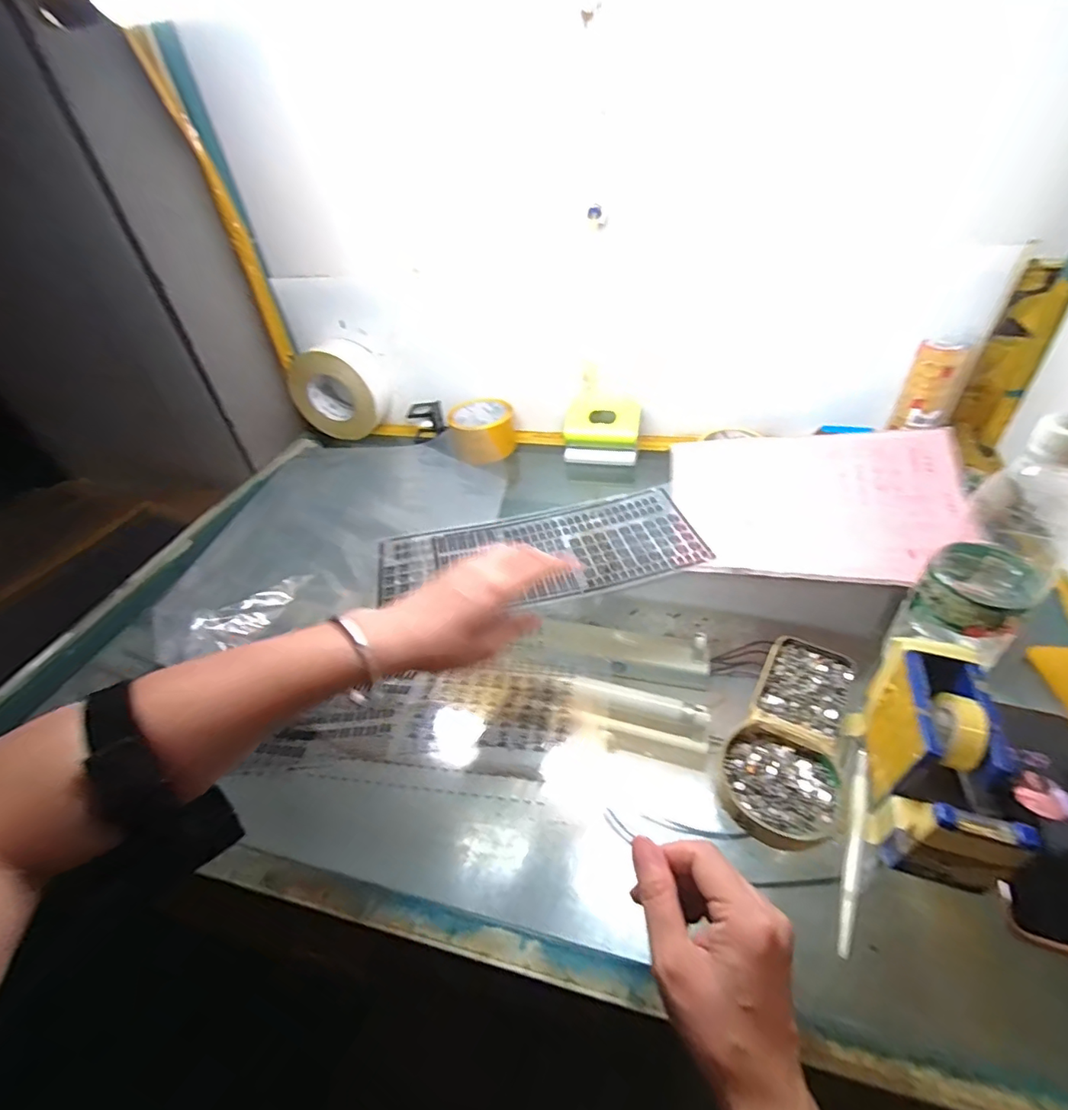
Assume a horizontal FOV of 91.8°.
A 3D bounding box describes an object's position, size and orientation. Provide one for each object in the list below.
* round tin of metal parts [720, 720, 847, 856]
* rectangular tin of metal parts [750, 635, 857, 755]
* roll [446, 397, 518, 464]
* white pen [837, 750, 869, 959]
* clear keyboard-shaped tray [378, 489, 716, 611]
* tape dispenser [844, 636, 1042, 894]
[{"bbox_3d":[0.169,0.160,0.356,0.075,0.015,0.074,20,48,27],"label":"round tin of metal parts"},{"bbox_3d":[0.213,0.108,0.411,0.062,0.018,0.097,20,48,28],"label":"rectangular tin of metal parts"},{"bbox_3d":[-0.076,-0.184,0.769,0.092,0.062,0.101,-4,41,3],"label":"roll"},{"bbox_3d":[0.207,0.186,0.333,0.010,0.005,0.131,17,47,26],"label":"white pen"},{"bbox_3d":[0.004,-0.007,0.581,0.347,0.008,0.153,-13,41,-7],"label":"clear keyboard-shaped tray"},{"bbox_3d":[0.252,0.133,0.337,0.060,0.086,0.137,6,43,15],"label":"tape dispenser"}]

